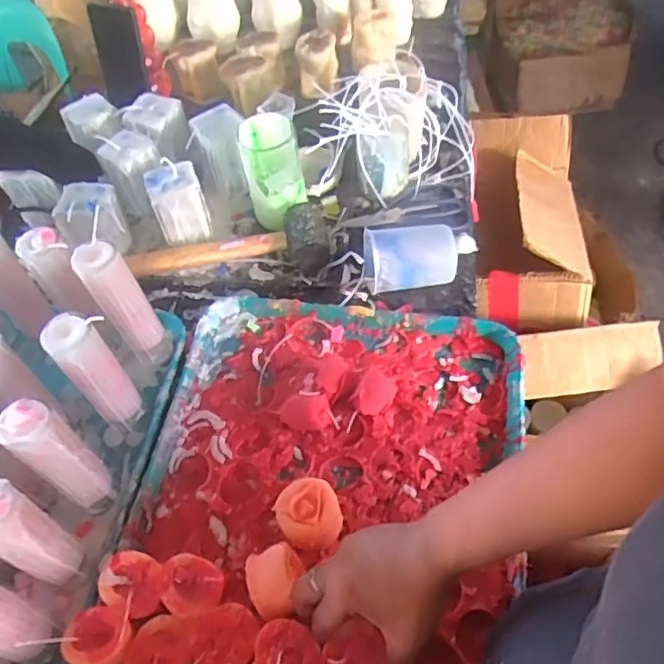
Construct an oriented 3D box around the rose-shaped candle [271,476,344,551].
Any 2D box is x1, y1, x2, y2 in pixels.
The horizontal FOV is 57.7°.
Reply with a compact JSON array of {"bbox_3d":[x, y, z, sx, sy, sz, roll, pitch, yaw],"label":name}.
[{"bbox_3d":[-0.020,0.163,0.533,0.056,0.034,0.056,-2,53,3],"label":"rose-shaped candle"}]

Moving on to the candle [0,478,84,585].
[{"bbox_3d":[-0.234,0.155,0.464,0.047,0.133,0.048,31,62,24],"label":"candle"}]

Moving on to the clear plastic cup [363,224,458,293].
[{"bbox_3d":[0.089,-0.082,0.684,0.105,0.064,0.066,-2,53,3],"label":"clear plastic cup"}]

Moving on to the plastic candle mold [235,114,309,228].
[{"bbox_3d":[-0.071,-0.195,0.741,0.069,0.128,0.063,-12,53,-4],"label":"plastic candle mold"}]

